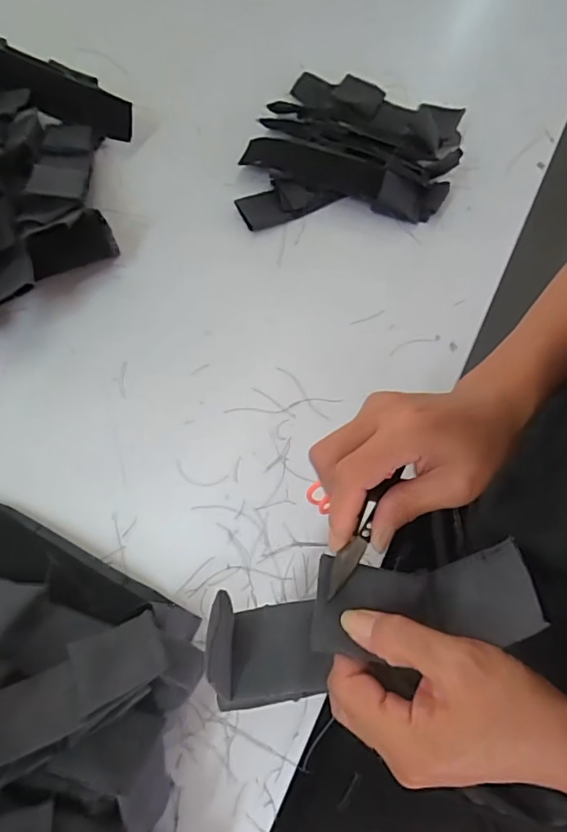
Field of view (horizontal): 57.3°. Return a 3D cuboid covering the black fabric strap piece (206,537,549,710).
[{"bbox_3d":[0.036,0.102,0.259,0.168,0.048,0.055,-20,67,13],"label":"black fabric strap piece"}]

